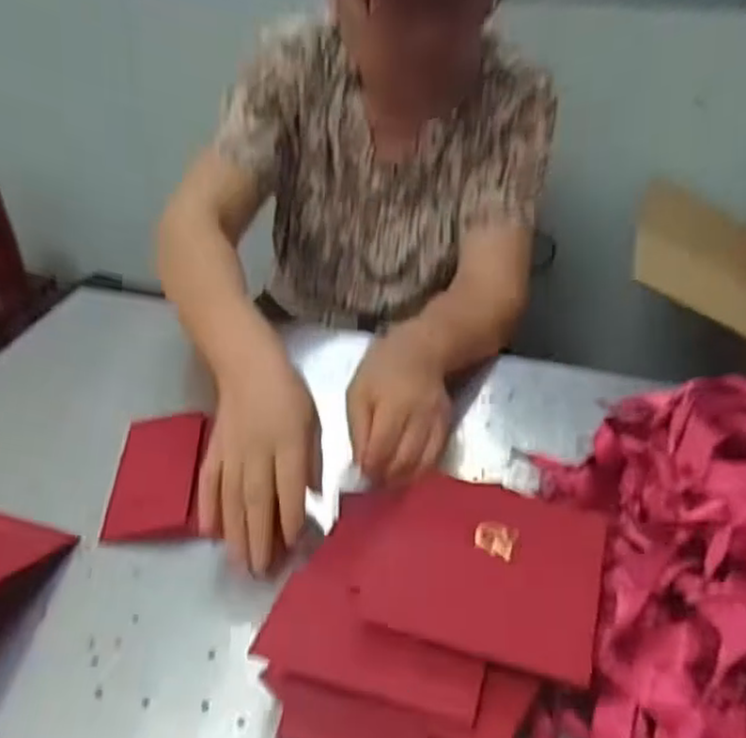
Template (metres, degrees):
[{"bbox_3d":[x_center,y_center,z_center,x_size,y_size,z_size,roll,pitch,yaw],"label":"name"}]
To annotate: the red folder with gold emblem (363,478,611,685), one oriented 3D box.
[{"bbox_3d":[0.074,0.127,0.476,0.162,0.009,0.139,4,36,28],"label":"red folder with gold emblem"}]

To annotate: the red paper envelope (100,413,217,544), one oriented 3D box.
[{"bbox_3d":[-0.182,0.089,0.598,0.076,0.027,0.126,-2,36,-3],"label":"red paper envelope"}]

